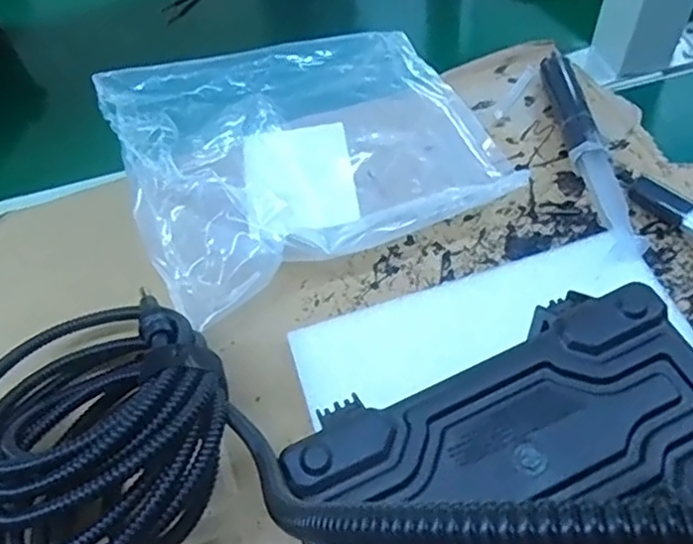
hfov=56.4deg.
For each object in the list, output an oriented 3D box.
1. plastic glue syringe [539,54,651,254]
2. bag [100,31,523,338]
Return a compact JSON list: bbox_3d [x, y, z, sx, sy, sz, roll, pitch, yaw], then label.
[{"bbox_3d":[0.150,-0.083,0.406,0.029,0.028,0.176,-9,55,-1],"label":"plastic glue syringe"},{"bbox_3d":[-0.032,-0.092,0.426,0.221,0.040,0.210,-24,56,-11],"label":"bag"}]

